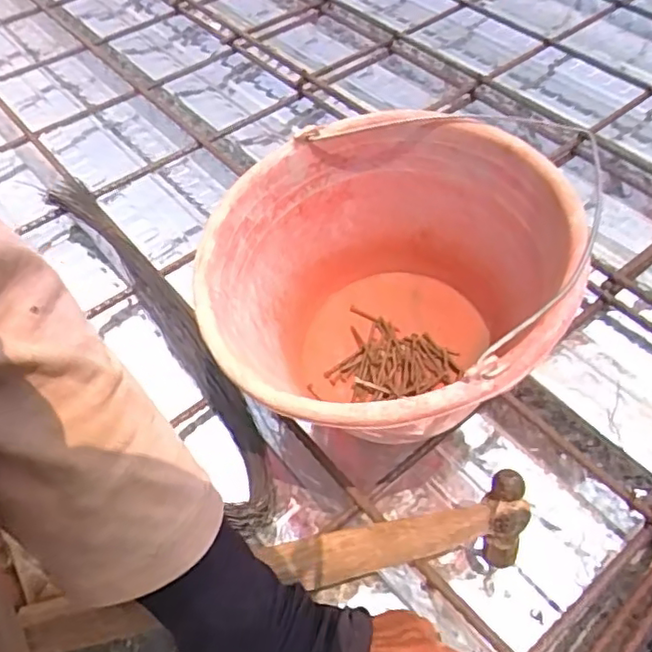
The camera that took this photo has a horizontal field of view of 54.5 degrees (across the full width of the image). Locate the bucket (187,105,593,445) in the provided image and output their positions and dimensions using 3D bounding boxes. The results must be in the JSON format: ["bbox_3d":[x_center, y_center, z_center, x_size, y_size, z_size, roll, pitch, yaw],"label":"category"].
[{"bbox_3d":[0.039,-0.001,0.465,0.228,0.198,0.233,-1,53,2],"label":"bucket"}]

